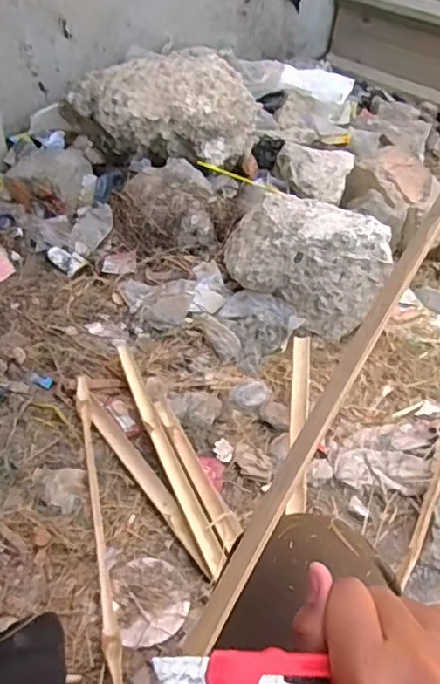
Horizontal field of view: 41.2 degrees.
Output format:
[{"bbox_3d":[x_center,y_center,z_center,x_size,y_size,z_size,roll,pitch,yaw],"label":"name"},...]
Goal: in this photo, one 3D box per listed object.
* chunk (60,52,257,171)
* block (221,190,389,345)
[{"bbox_3d":[-0.144,-0.565,1.411,0.469,0.160,0.216,5,45,1],"label":"chunk"},{"bbox_3d":[0.182,-0.191,1.238,0.350,0.195,0.223,24,48,19],"label":"block"}]

